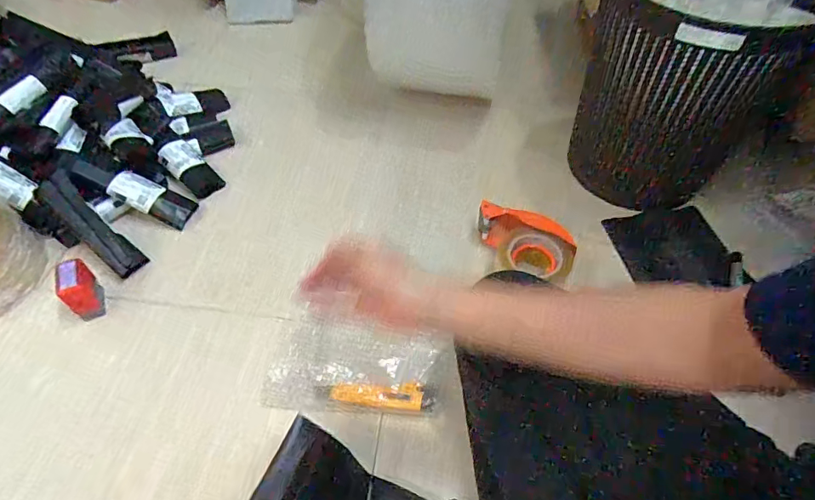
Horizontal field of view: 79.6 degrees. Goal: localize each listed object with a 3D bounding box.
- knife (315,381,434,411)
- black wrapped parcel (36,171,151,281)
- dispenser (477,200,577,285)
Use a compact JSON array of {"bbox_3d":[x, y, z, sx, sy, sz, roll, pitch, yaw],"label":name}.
[{"bbox_3d":[-0.044,0.199,0.677,0.159,0.019,0.036,3,76,-1],"label":"knife"},{"bbox_3d":[-0.524,-0.043,0.804,0.212,0.025,0.053,43,60,3],"label":"black wrapped parcel"},{"bbox_3d":[0.185,-0.006,0.797,0.167,0.070,0.094,23,54,17],"label":"dispenser"}]

